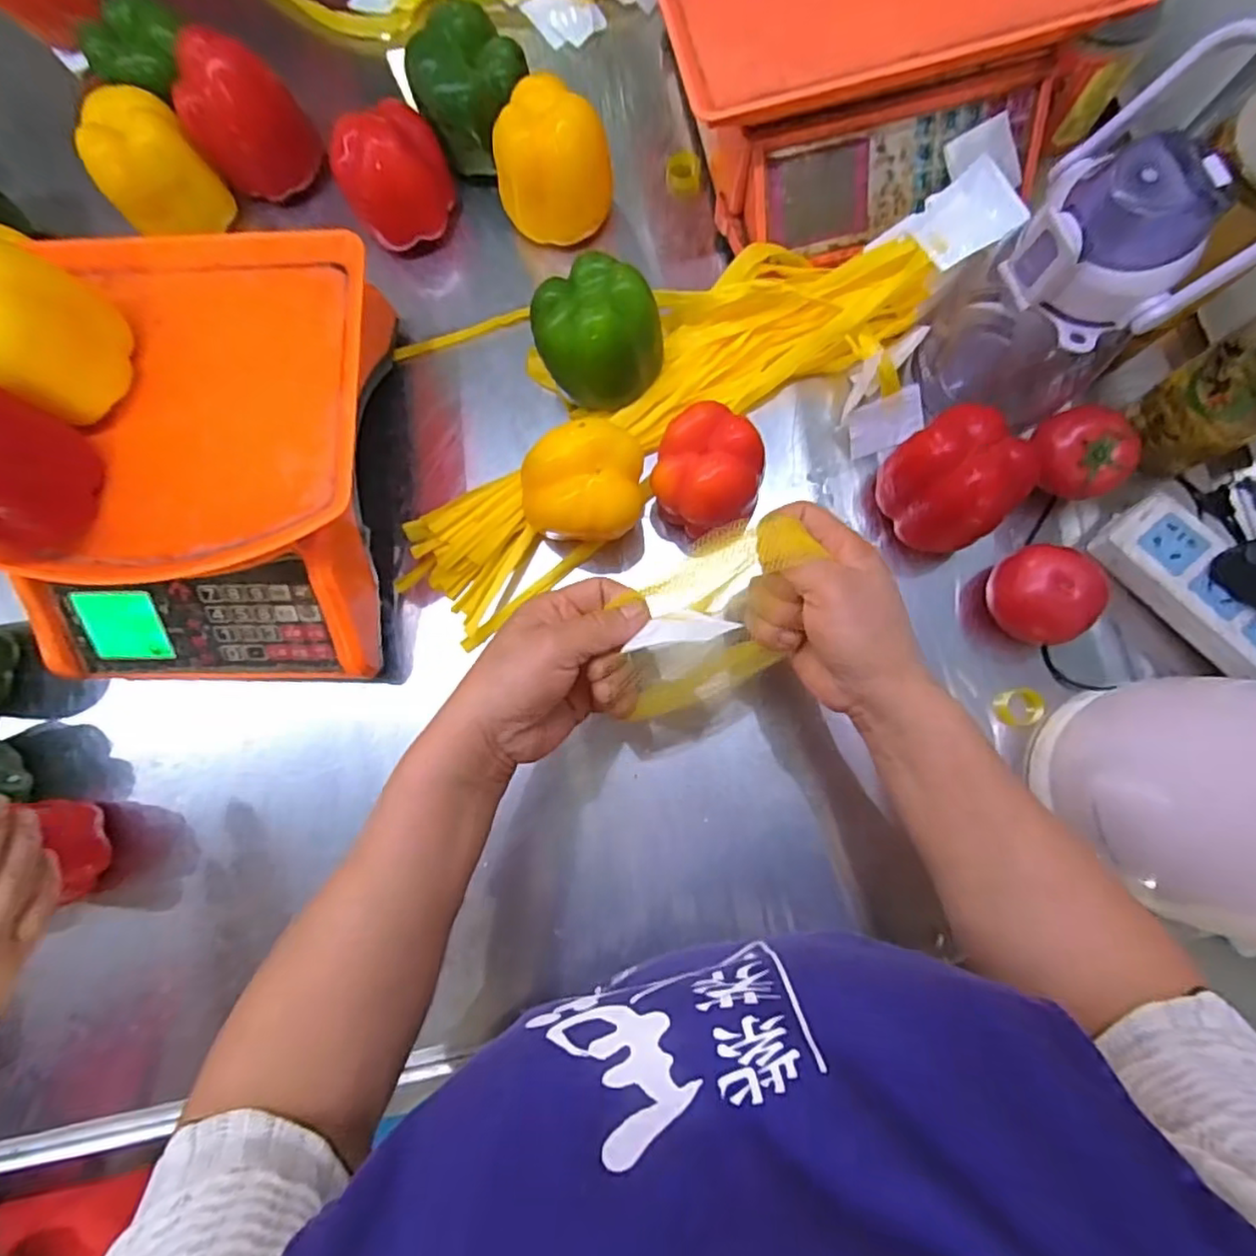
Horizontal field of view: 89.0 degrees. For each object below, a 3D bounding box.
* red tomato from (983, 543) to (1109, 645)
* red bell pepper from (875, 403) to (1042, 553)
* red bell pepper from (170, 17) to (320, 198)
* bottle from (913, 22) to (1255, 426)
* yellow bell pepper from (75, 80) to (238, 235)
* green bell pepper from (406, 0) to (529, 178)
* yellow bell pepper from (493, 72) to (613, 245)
[{"bbox_3d":[0.290,-0.022,0.450,0.057,0.058,0.066,-29,82,-1],"label":"red tomato"},{"bbox_3d":[0.224,-0.102,0.441,0.071,0.068,0.082,-29,82,-1],"label":"red bell pepper"},{"bbox_3d":[-0.296,-0.392,0.492,0.076,0.084,0.065,-1,83,3],"label":"red bell pepper"},{"bbox_3d":[0.265,-0.202,0.397,0.101,0.242,0.104,0,83,3],"label":"bottle"},{"bbox_3d":[-0.374,-0.360,0.505,0.076,0.076,0.077,0,83,3],"label":"yellow bell pepper"},{"bbox_3d":[-0.119,-0.412,0.499,0.072,0.091,0.070,0,83,3],"label":"green bell pepper"},{"bbox_3d":[-0.057,-0.350,0.492,0.086,0.097,0.069,18,84,5],"label":"yellow bell pepper"}]

